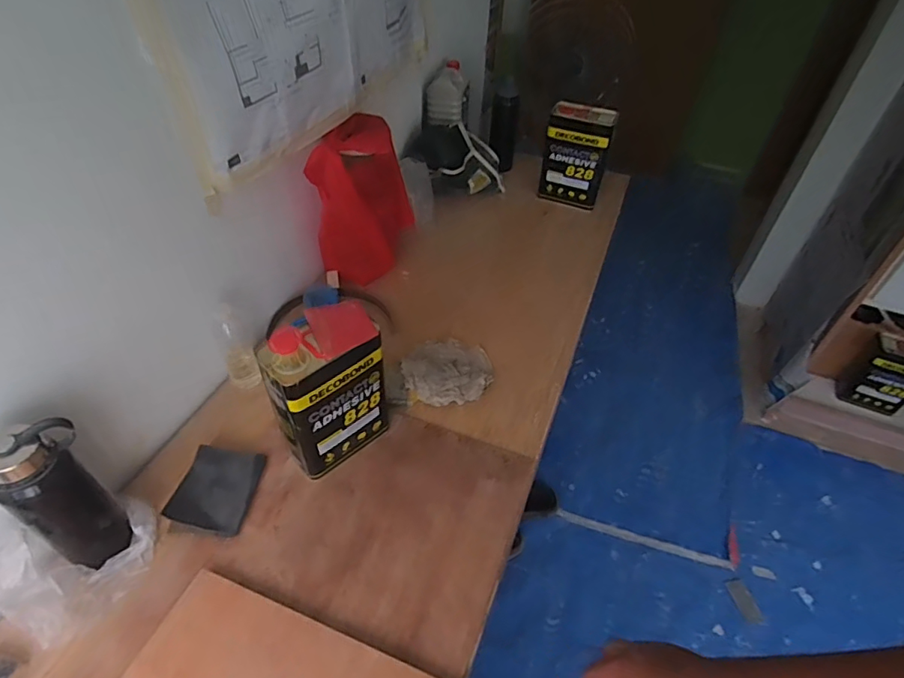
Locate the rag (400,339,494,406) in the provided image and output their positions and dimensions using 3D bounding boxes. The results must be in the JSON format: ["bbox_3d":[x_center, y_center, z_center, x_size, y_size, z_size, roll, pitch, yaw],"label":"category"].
[{"bbox_3d":[-0.009,0.063,1.032,0.177,0.041,0.166,-6,47,-9],"label":"rag"}]

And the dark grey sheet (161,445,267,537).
[{"bbox_3d":[-0.368,0.237,0.824,0.106,0.034,0.131,3,44,6],"label":"dark grey sheet"}]

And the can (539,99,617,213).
[{"bbox_3d":[0.336,-0.483,1.429,0.178,0.265,0.080,21,48,16],"label":"can"}]

